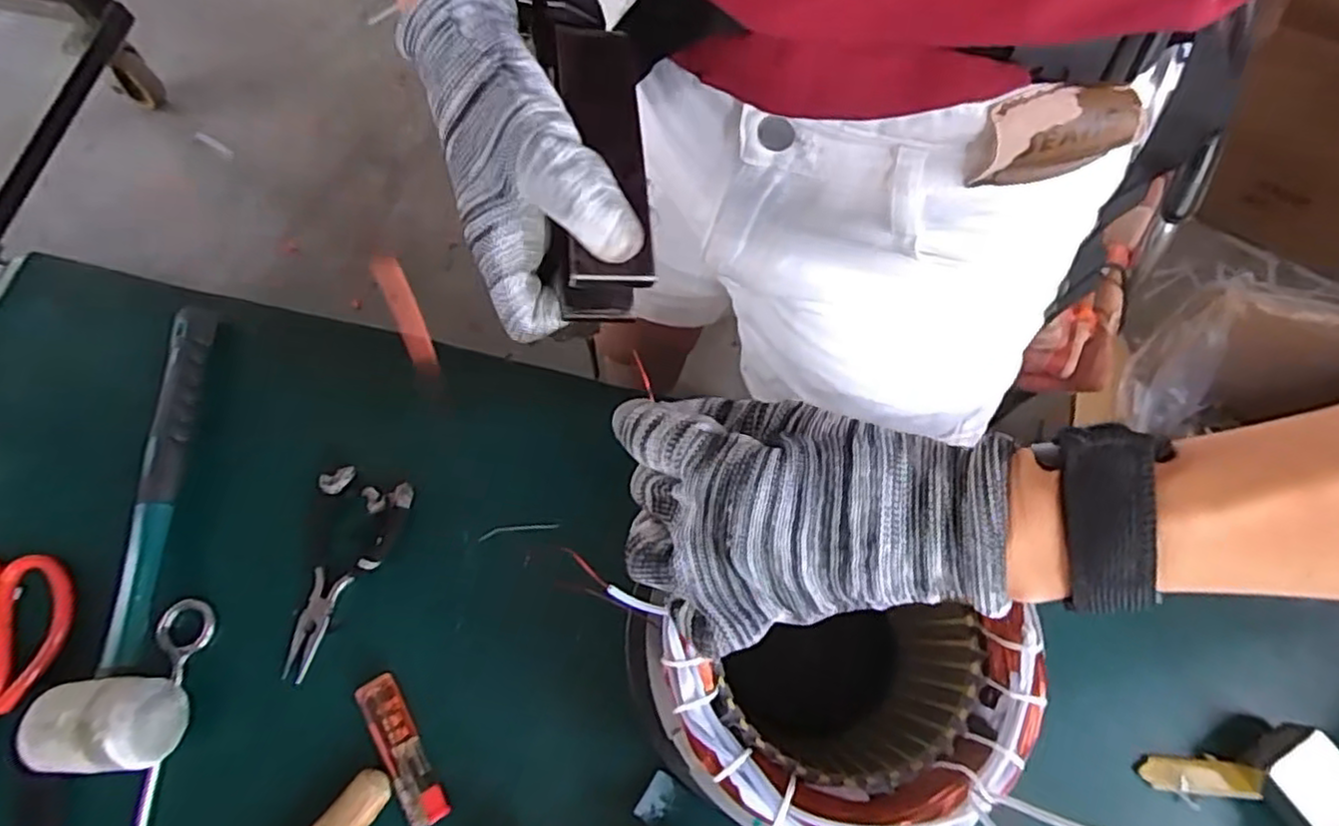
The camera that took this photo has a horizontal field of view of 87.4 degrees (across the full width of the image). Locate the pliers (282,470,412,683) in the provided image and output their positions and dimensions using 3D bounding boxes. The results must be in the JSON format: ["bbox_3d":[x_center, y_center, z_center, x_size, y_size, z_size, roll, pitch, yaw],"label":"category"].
[{"bbox_3d":[-0.211,0.098,0.436,0.061,0.016,0.126,16,74,7],"label":"pliers"}]

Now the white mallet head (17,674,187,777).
[{"bbox_3d":[-0.308,0.170,0.384,0.072,0.047,0.048,-2,72,2],"label":"white mallet head"}]

